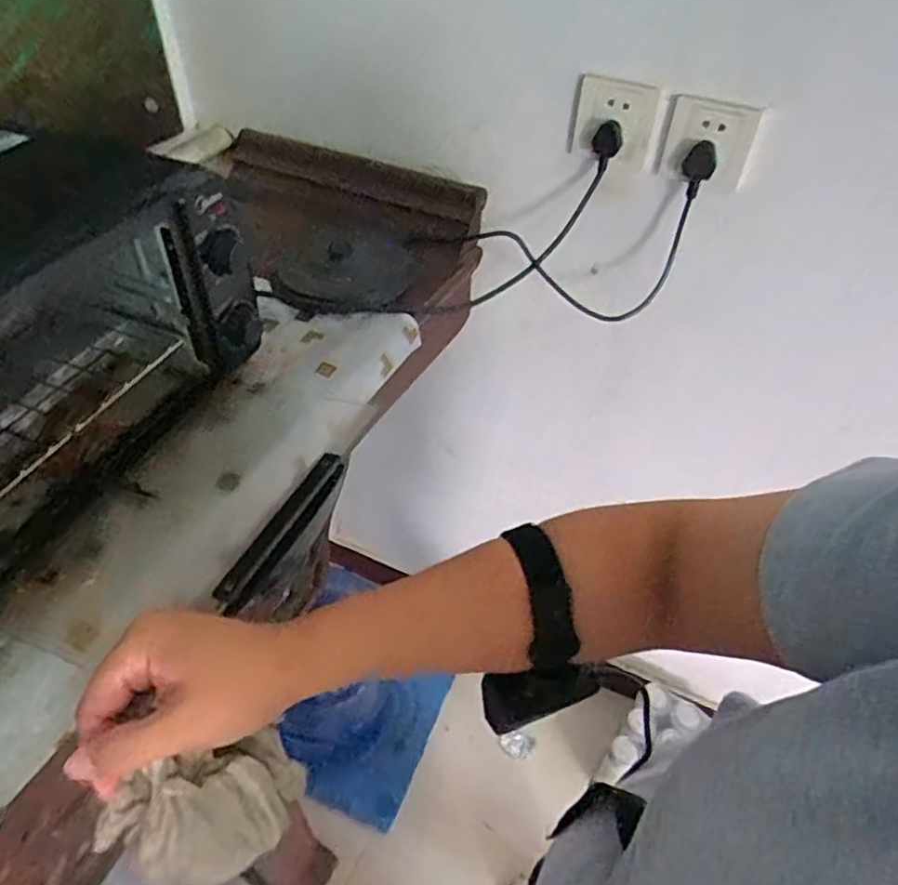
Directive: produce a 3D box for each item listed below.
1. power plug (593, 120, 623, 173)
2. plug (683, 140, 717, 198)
[{"bbox_3d":[0.185,-0.347,0.778,0.031,0.053,0.021,9,46,8],"label":"power plug"},{"bbox_3d":[0.271,-0.295,0.729,0.032,0.060,0.024,12,46,12],"label":"plug"}]

